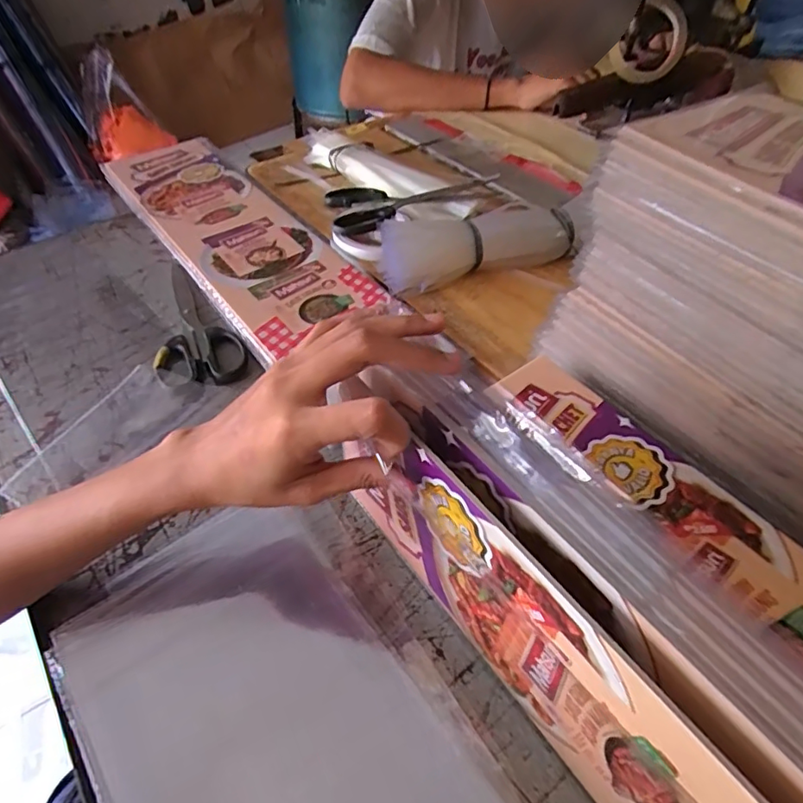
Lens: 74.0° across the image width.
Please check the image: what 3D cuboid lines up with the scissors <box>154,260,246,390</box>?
[{"bbox_3d":[-0.198,-0.075,0.506,0.075,0.004,0.202,-16,50,-15],"label":"scissors"}]

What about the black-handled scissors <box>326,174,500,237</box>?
[{"bbox_3d":[0.019,-0.245,0.619,0.217,0.015,0.126,-20,51,-18],"label":"black-handled scissors"}]

